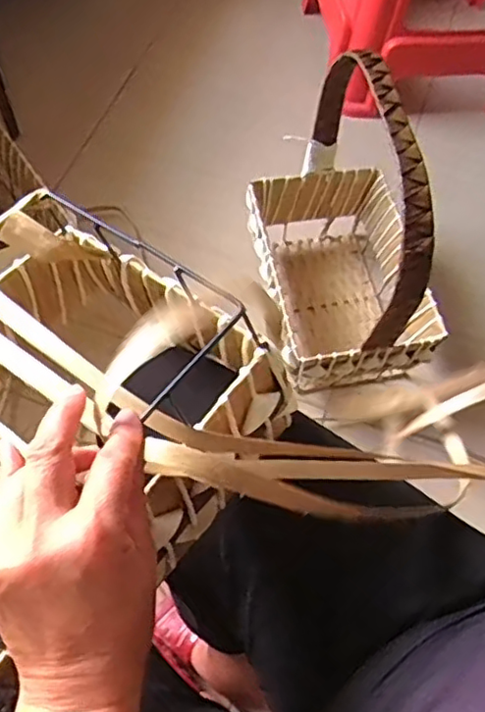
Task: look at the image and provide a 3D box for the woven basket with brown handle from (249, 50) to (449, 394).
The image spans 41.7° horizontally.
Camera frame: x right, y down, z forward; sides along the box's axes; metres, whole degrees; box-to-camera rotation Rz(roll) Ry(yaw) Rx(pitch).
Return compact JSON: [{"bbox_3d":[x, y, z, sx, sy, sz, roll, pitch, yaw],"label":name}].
[{"bbox_3d":[0.155,-0.184,0.919,0.240,0.424,0.374,-11,62,-8],"label":"woven basket with brown handle"}]

